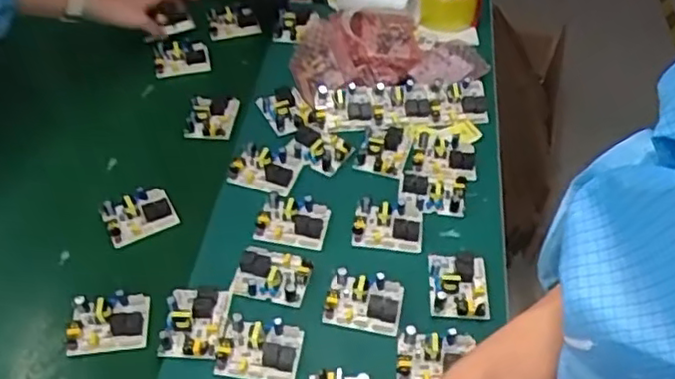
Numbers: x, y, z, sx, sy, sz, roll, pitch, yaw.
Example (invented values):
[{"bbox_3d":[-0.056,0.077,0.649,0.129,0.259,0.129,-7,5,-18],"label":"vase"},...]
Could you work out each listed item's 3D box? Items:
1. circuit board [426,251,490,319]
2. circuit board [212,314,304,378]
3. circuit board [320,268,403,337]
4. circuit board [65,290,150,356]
[{"bbox_3d":[0.134,0.100,0.739,0.062,0.014,0.086,0,47,3],"label":"circuit board"},{"bbox_3d":[-0.082,0.160,0.677,0.084,0.019,0.064,7,47,10],"label":"circuit board"},{"bbox_3d":[0.028,0.118,0.718,0.081,0.016,0.063,7,48,10],"label":"circuit board"},{"bbox_3d":[-0.247,0.141,0.717,0.083,0.018,0.061,-7,47,-3],"label":"circuit board"}]

